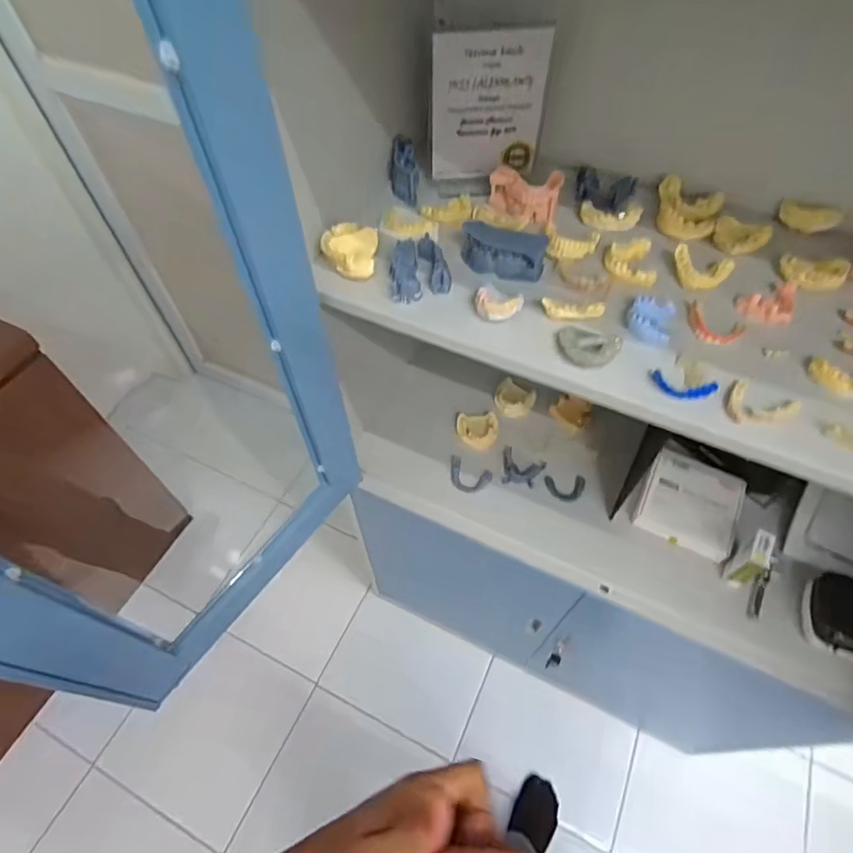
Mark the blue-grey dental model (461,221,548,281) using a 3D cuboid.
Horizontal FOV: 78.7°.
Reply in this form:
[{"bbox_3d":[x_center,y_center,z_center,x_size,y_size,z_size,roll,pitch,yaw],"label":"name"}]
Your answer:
[{"bbox_3d":[0.085,-0.194,0.581,0.093,0.040,0.034,13,57,9],"label":"blue-grey dental model"}]

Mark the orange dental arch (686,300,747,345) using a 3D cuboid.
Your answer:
[{"bbox_3d":[0.293,-0.101,0.531,0.061,0.019,0.046,23,59,15],"label":"orange dental arch"}]

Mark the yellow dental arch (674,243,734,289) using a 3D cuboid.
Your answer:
[{"bbox_3d":[0.296,-0.168,0.565,0.061,0.019,0.051,25,60,16],"label":"yellow dental arch"}]

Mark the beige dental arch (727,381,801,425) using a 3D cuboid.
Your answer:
[{"bbox_3d":[0.304,-0.016,0.472,0.058,0.012,0.039,23,59,15],"label":"beige dental arch"}]

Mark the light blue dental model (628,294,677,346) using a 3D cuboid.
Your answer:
[{"bbox_3d":[0.228,-0.108,0.530,0.041,0.016,0.060,19,58,13],"label":"light blue dental model"}]

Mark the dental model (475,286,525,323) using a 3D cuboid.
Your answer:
[{"bbox_3d":[0.074,-0.125,0.540,0.049,0.017,0.030,12,57,8],"label":"dental model"}]

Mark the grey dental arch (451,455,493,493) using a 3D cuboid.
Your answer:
[{"bbox_3d":[0.069,0.086,0.895,0.077,0.026,0.051,24,59,15],"label":"grey dental arch"}]

